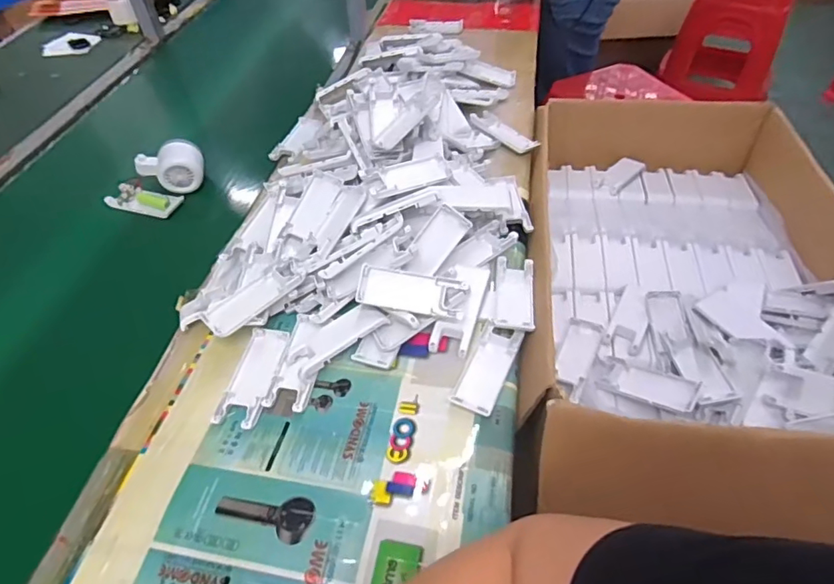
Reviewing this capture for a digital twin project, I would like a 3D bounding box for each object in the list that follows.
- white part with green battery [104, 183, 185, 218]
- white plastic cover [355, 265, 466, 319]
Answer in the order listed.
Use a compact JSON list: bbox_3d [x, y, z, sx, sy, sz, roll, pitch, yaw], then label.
[{"bbox_3d":[-0.372,-0.123,0.701,0.093,0.022,0.043,13,50,13],"label":"white part with green battery"},{"bbox_3d":[-0.006,-0.001,0.502,0.103,0.014,0.042,6,77,9],"label":"white plastic cover"}]

